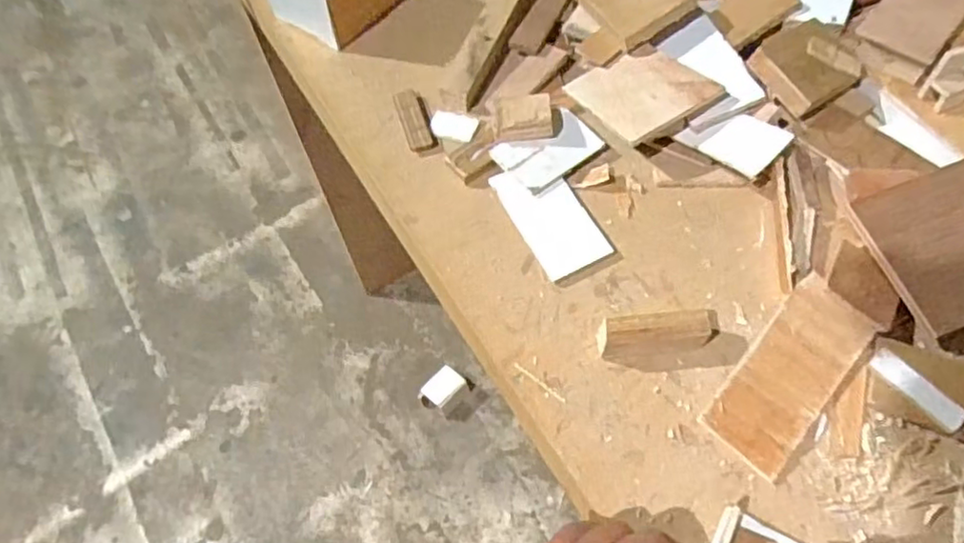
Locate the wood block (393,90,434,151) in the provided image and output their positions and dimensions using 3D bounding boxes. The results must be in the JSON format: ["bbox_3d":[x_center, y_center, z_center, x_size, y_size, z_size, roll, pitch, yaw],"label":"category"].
[{"bbox_3d":[-0.056,-0.124,0.538,0.021,0.008,0.062,-17,60,-5],"label":"wood block"}]

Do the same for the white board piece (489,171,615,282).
[{"bbox_3d":[0.051,-0.041,0.483,0.049,0.005,0.095,-26,61,-10],"label":"white board piece"}]

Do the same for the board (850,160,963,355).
[{"bbox_3d":[0.318,-0.013,0.438,0.101,0.012,0.113,-25,74,-5],"label":"board"}]

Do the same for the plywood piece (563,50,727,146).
[{"bbox_3d":[0.123,-0.139,0.509,0.082,0.008,0.095,-31,48,-5],"label":"plywood piece"}]

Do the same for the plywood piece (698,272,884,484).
[{"bbox_3d":[0.193,0.063,0.410,0.055,0.006,0.125,40,75,14],"label":"plywood piece"}]

